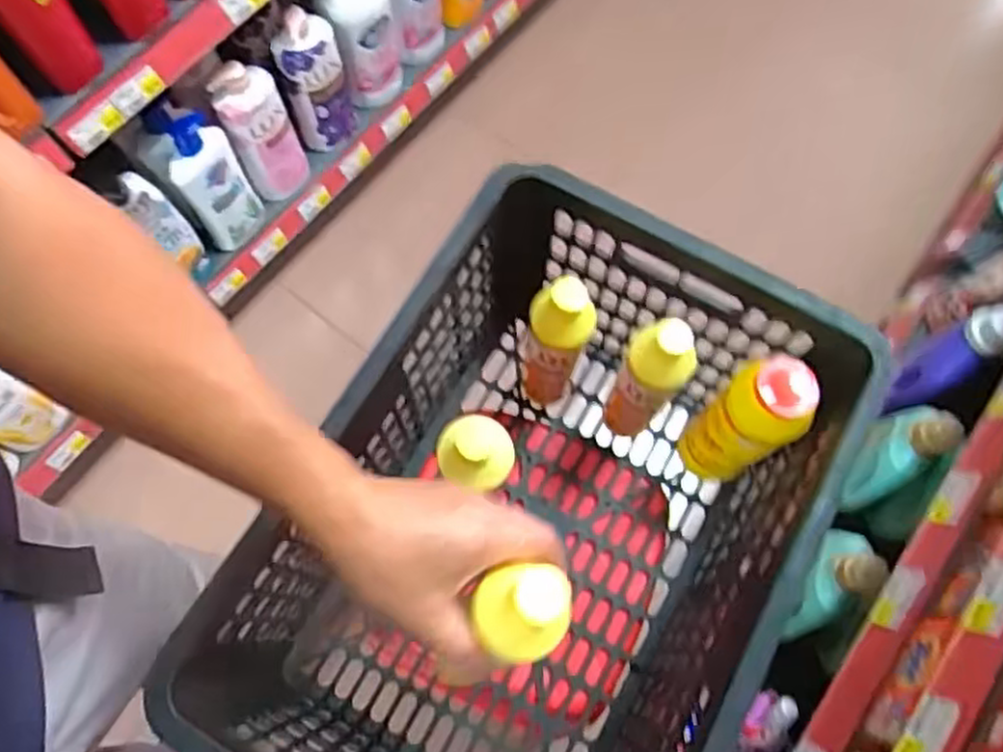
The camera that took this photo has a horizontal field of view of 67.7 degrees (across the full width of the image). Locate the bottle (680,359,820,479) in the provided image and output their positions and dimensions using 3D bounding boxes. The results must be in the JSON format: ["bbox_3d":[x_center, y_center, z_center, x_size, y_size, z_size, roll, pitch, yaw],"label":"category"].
[{"bbox_3d":[0.212,0.046,0.671,0.054,0.228,0.068,-31,76,-12],"label":"bottle"}]

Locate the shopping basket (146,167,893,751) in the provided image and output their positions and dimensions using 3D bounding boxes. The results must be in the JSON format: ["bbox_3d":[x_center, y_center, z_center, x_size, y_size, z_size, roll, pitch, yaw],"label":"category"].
[{"bbox_3d":[0.030,0.134,0.632,0.336,0.269,0.482,30,73,7],"label":"shopping basket"}]

